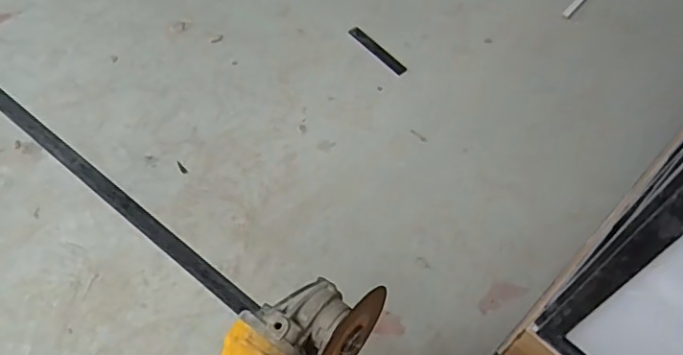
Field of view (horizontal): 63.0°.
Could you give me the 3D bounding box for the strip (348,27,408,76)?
[{"bbox_3d":[0.067,-0.237,1.043,0.026,0.006,0.143,-34,65,-21],"label":"strip"}]

